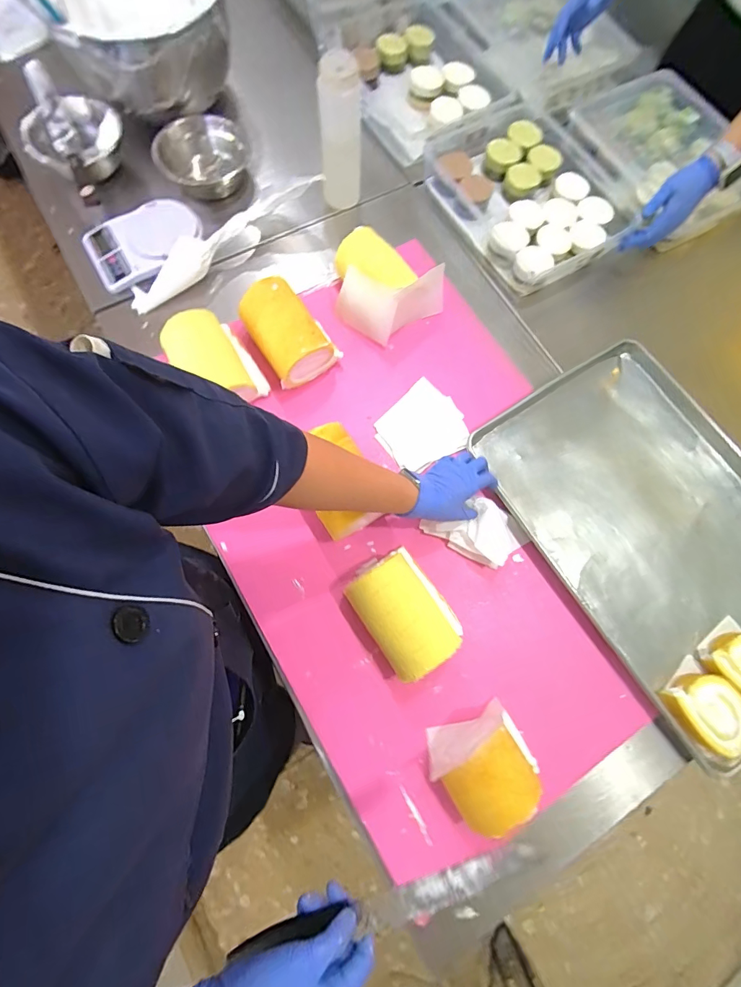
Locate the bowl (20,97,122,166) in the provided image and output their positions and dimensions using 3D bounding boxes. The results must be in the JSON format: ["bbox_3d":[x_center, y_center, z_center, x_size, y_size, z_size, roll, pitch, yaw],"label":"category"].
[{"bbox_3d":[-0.565,-0.677,0.794,0.157,0.077,0.157,1,74,-3],"label":"bowl"}]

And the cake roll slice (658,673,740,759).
[{"bbox_3d":[0.484,0.309,0.587,0.089,0.033,0.114,-40,80,-13],"label":"cake roll slice"}]

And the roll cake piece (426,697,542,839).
[{"bbox_3d":[0.149,0.355,0.536,0.130,0.093,0.101,-21,77,-9],"label":"roll cake piece"}]

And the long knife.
[{"bbox_3d":[0.006,0.365,0.361,0.287,0.017,0.026,-24,78,6],"label":"long knife"}]

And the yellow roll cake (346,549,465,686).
[{"bbox_3d":[0.047,0.165,0.586,0.114,0.081,0.155,-33,79,-11],"label":"yellow roll cake"}]

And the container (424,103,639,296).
[{"bbox_3d":[0.330,-0.607,0.826,0.331,0.059,0.371,-31,78,-11],"label":"container"}]

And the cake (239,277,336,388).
[{"bbox_3d":[-0.142,-0.270,0.697,0.102,0.090,0.151,-33,79,-11],"label":"cake"}]

